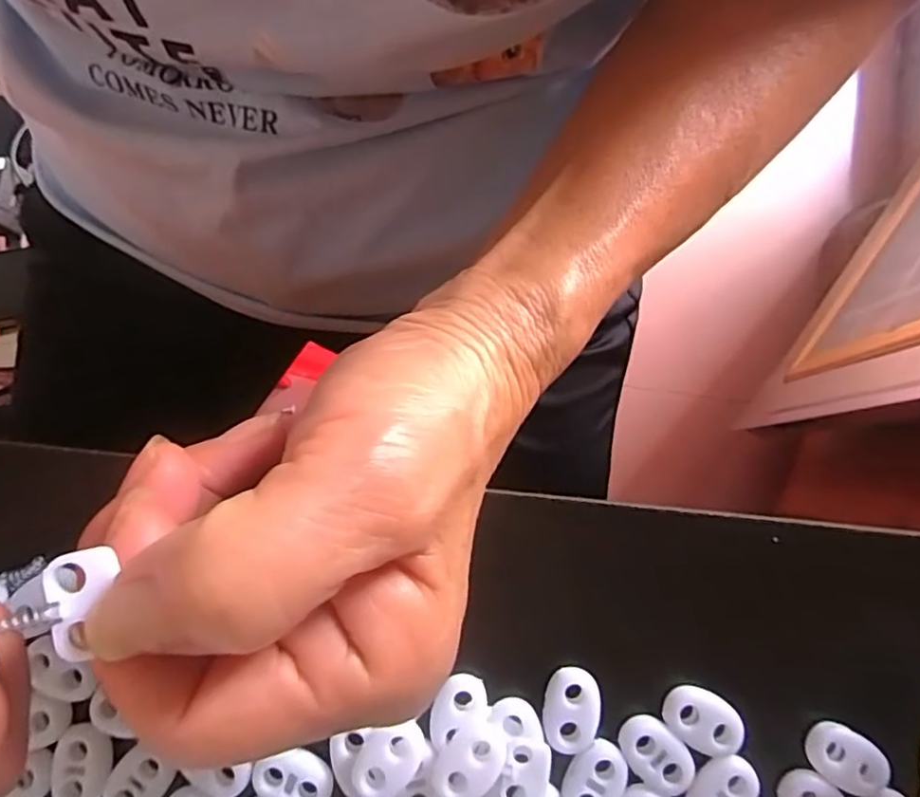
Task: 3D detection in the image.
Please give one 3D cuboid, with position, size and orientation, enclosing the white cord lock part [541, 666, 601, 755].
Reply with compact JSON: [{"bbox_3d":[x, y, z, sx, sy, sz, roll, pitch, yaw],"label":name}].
[{"bbox_3d":[0.032,0.088,0.173,0.015,0.004,0.022,8,83,1],"label":"white cord lock part"}]

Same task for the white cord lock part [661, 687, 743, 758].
[{"bbox_3d":[0.069,0.091,0.173,0.022,0.004,0.015,33,84,4],"label":"white cord lock part"}]

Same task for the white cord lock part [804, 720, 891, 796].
[{"bbox_3d":[0.109,0.102,0.173,0.023,0.004,0.015,32,84,4],"label":"white cord lock part"}]

